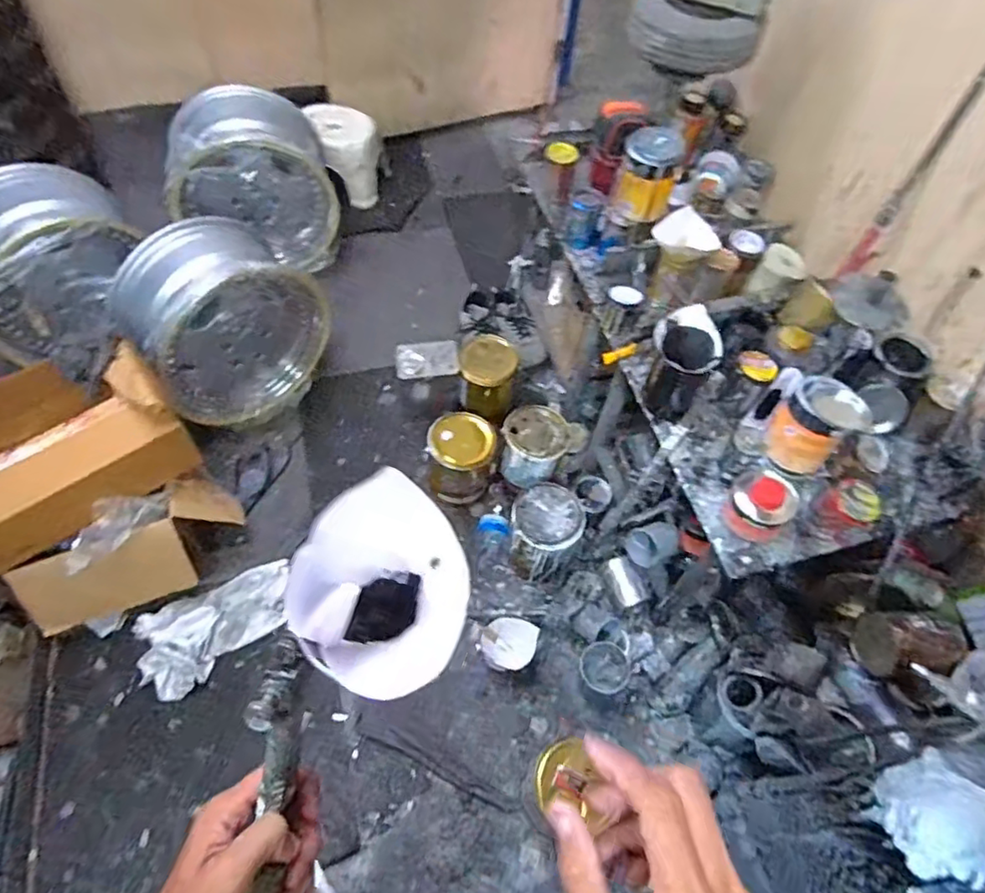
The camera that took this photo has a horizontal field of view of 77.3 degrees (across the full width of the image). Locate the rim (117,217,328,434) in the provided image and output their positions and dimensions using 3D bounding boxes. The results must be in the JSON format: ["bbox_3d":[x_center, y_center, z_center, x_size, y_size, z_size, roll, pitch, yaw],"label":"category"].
[{"bbox_3d":[-0.676,-0.311,1.526,0.329,0.422,0.422,32,61,15],"label":"rim"}]

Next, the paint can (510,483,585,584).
[{"bbox_3d":[0.121,0.198,1.438,0.157,0.215,0.176,24,60,10],"label":"paint can"}]

